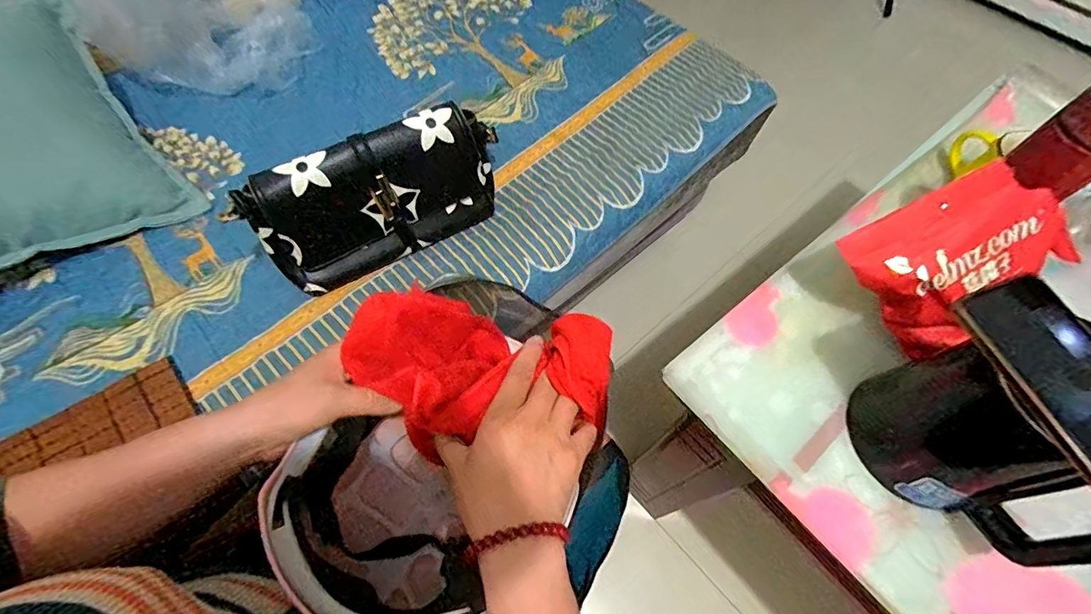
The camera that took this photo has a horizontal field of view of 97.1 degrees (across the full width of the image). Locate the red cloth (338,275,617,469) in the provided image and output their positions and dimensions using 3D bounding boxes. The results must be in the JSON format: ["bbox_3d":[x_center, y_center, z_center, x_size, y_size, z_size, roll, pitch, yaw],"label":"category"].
[{"bbox_3d":[-0.051,0.048,0.375,0.197,0.058,0.106,3,61,3],"label":"red cloth"}]

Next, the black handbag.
[{"bbox_3d":[-0.193,-0.126,0.575,0.282,0.150,0.069,-25,65,-15],"label":"black handbag"}]

